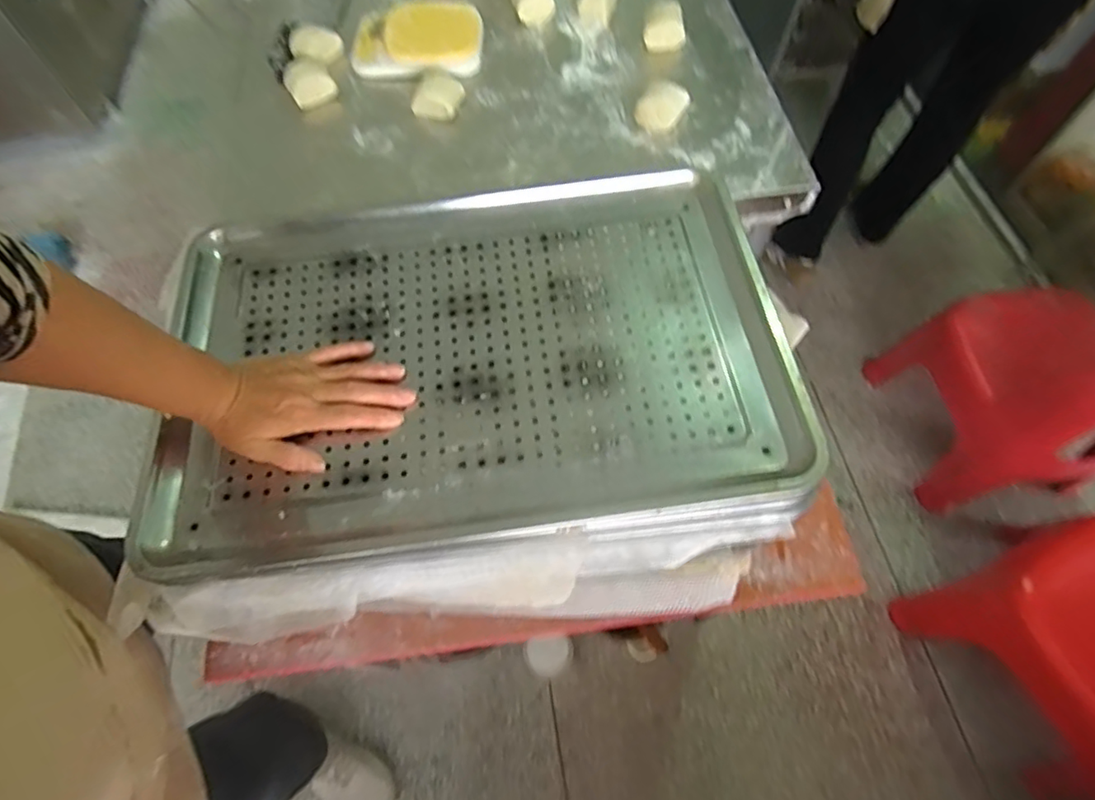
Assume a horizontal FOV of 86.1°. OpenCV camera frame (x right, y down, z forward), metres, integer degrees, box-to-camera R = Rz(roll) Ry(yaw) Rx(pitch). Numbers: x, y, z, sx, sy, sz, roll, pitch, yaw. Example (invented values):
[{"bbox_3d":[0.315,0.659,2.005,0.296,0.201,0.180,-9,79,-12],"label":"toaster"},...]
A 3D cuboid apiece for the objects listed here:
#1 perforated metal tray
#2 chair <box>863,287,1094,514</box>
[{"bbox_3d":[-0.071,-0.050,0.571,0.577,0.023,0.380,-7,62,-2],"label":"perforated metal tray"},{"bbox_3d":[0.999,-0.054,1.207,0.342,0.469,0.431,-13,63,-5],"label":"chair"}]

